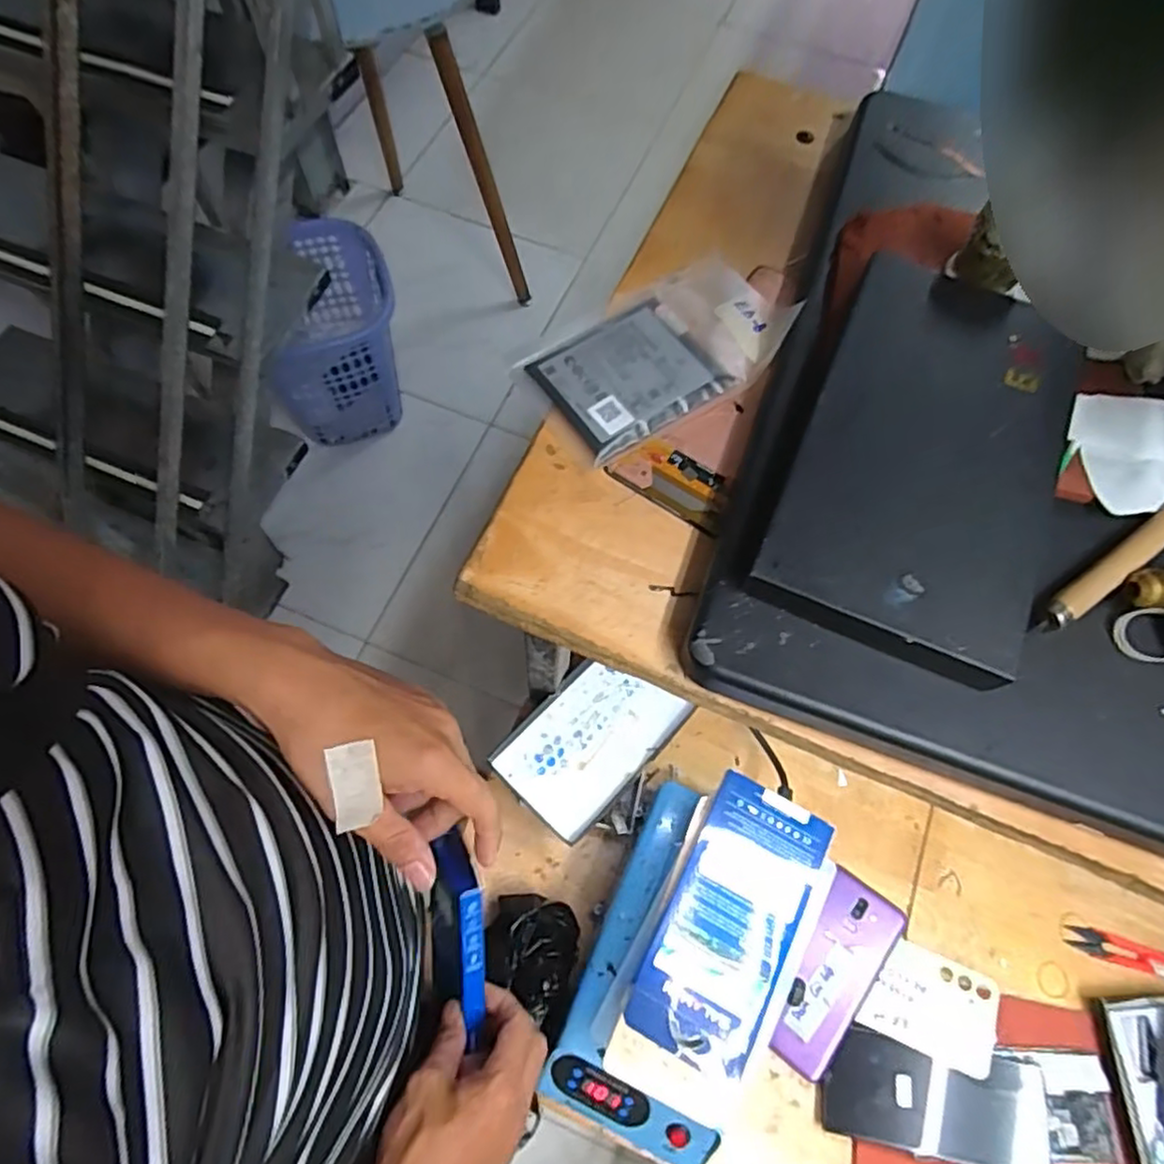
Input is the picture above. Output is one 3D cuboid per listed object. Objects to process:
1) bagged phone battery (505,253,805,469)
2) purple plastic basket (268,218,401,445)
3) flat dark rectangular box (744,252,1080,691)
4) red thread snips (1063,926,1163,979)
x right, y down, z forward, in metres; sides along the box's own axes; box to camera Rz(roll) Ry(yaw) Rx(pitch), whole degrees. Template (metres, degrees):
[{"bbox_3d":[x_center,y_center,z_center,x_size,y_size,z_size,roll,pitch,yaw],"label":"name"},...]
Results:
[{"bbox_3d":[0.041,-0.112,0.335,0.125,0.011,0.073,-30,71,-14],"label":"bagged phone battery"},{"bbox_3d":[-0.524,-0.523,1.538,0.248,0.384,0.325,-4,67,-4],"label":"purple plastic basket"},{"bbox_3d":[0.144,-0.052,0.279,0.103,0.017,0.176,24,68,8],"label":"flat dark rectangular box"},{"bbox_3d":[0.486,0.329,0.603,0.098,0.014,0.024,18,67,5],"label":"red thread snips"}]

